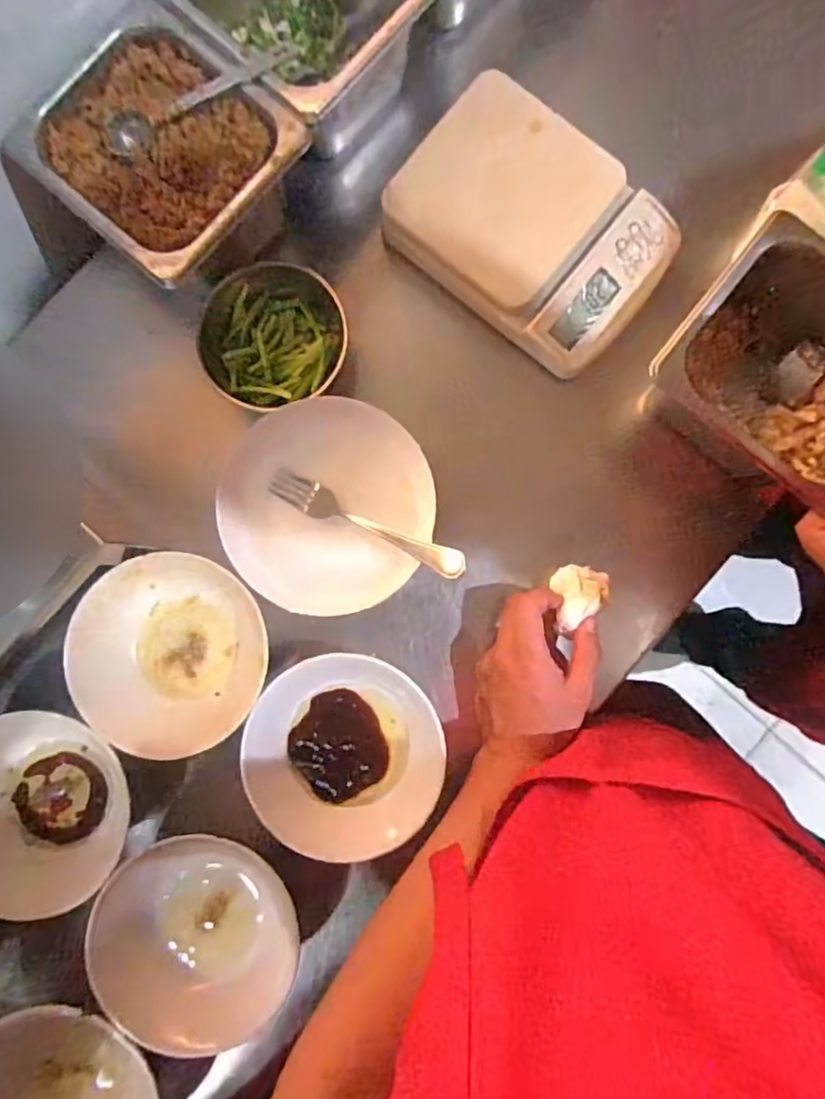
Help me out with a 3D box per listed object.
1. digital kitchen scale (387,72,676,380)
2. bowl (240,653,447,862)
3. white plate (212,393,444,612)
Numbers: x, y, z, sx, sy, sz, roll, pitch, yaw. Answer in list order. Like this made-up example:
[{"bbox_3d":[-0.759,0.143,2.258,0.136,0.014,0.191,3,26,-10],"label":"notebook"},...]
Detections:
[{"bbox_3d":[0.096,-0.267,0.504,0.217,0.030,0.162,36,88,2],"label":"digital kitchen scale"},{"bbox_3d":[-0.053,0.167,0.481,0.149,0.043,0.156,0,87,1],"label":"bowl"},{"bbox_3d":[-0.068,-0.037,0.492,0.164,0.031,0.172,0,87,1],"label":"white plate"}]

